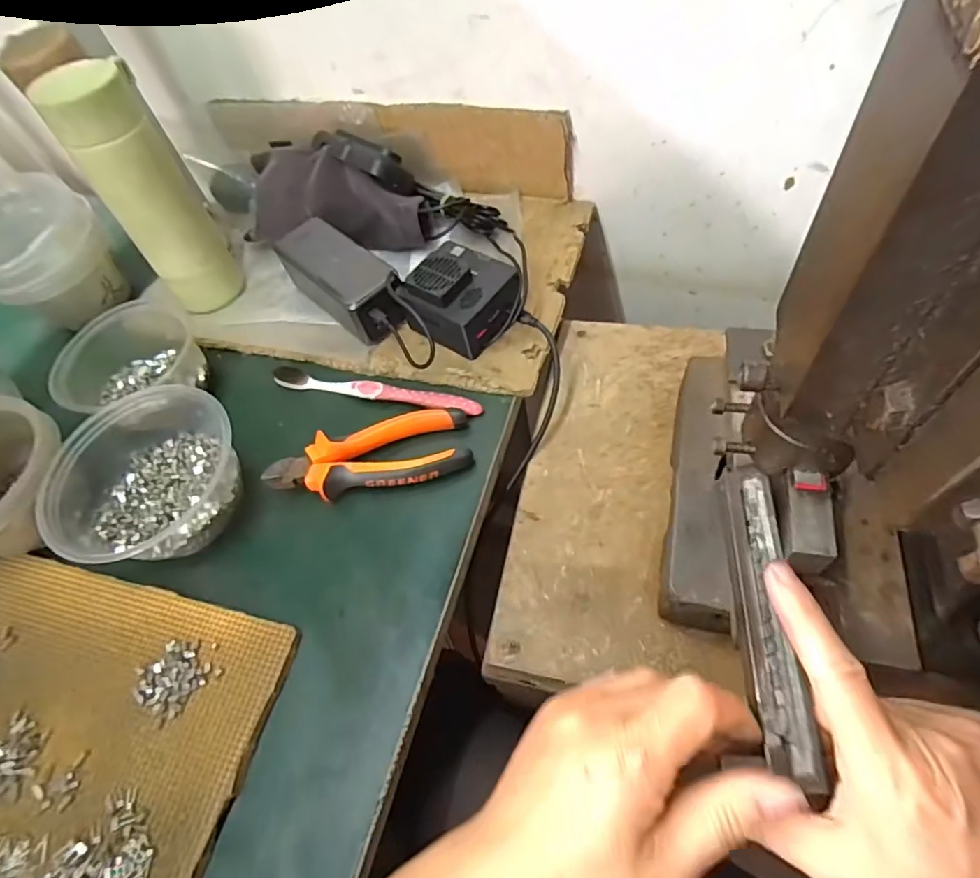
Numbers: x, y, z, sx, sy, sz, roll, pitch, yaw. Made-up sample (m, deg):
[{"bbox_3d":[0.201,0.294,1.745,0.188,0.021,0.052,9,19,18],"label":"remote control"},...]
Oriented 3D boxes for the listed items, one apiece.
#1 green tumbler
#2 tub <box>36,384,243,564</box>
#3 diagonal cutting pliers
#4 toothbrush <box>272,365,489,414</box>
[{"bbox_3d":[-0.287,-0.198,0.472,0.077,0.195,0.070,-25,60,-11],"label":"green tumbler"},{"bbox_3d":[-0.257,0.019,0.421,0.131,0.061,0.144,-2,59,3],"label":"tub"},{"bbox_3d":[-0.090,0.017,0.425,0.151,0.028,0.053,-12,59,-4],"label":"diagonal cutting pliers"},{"bbox_3d":[-0.095,-0.040,0.463,0.182,0.015,0.015,12,60,11],"label":"toothbrush"}]

